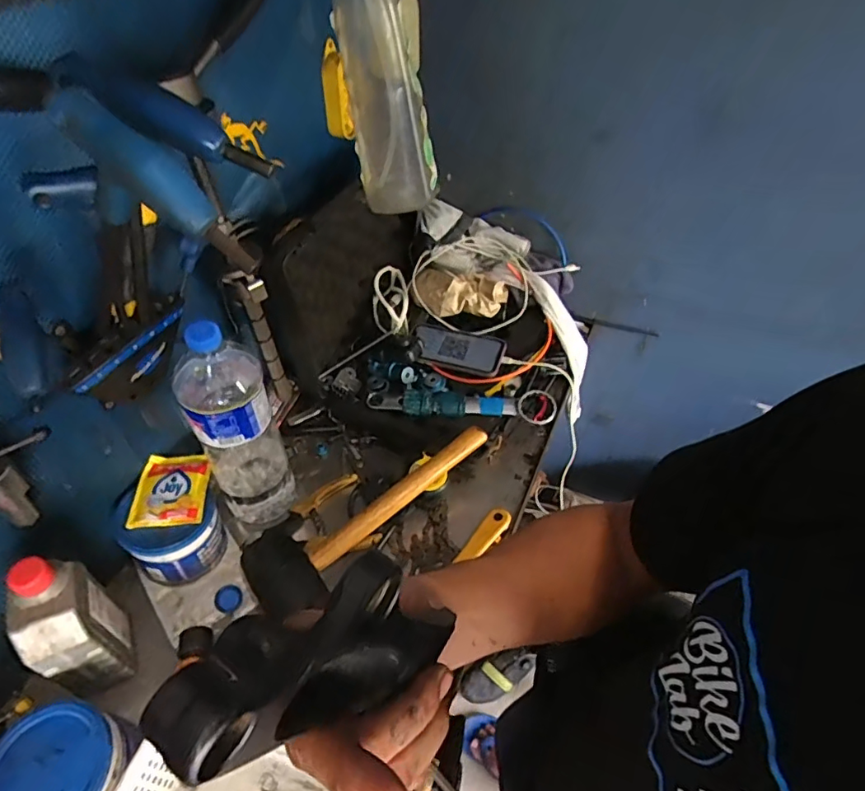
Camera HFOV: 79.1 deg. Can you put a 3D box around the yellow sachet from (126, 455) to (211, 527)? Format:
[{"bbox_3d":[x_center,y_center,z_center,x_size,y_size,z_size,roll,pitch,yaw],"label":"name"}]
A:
[{"bbox_3d":[-0.308,0.109,0.617,0.081,0.011,0.093,-3,49,-4],"label":"yellow sachet"}]

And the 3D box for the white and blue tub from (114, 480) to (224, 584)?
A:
[{"bbox_3d":[-0.307,0.167,0.627,0.108,0.095,0.094,-11,50,-11],"label":"white and blue tub"}]

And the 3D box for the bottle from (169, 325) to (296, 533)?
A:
[{"bbox_3d":[-0.226,0.038,0.610,0.093,0.306,0.101,-22,53,-20],"label":"bottle"}]

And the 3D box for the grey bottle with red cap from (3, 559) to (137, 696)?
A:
[{"bbox_3d":[-0.350,0.224,0.504,0.060,0.170,0.079,-20,52,-18],"label":"grey bottle with red cap"}]

